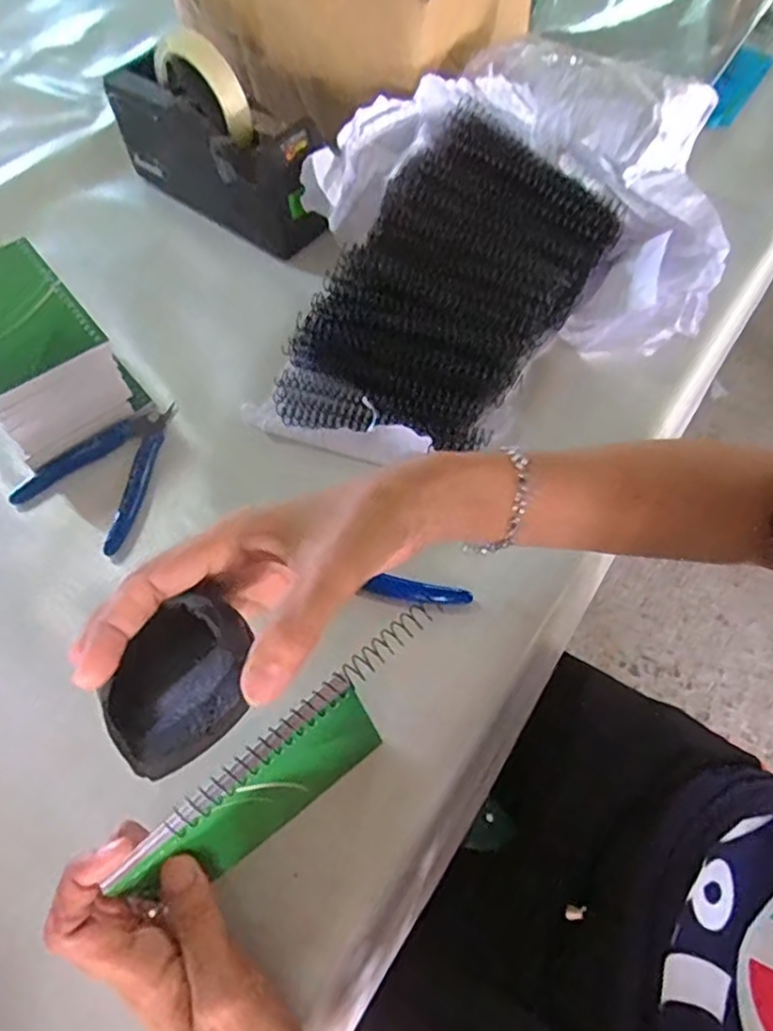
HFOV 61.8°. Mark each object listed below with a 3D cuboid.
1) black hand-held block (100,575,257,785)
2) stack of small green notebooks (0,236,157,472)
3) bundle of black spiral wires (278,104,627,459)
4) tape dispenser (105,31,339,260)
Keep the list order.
[{"bbox_3d":[-0.083,0.064,0.264,0.063,0.026,0.063,-36,67,-19],"label":"black hand-held block"},{"bbox_3d":[-0.249,-0.118,0.465,0.093,0.083,0.129,-34,66,-16],"label":"stack of small green notebooks"},{"bbox_3d":[0.045,-0.171,0.498,0.168,0.032,0.279,31,82,12],"label":"bundle of black spiral wires"},{"bbox_3d":[-0.141,-0.320,0.557,0.214,0.122,0.069,30,66,16],"label":"tape dispenser"}]

